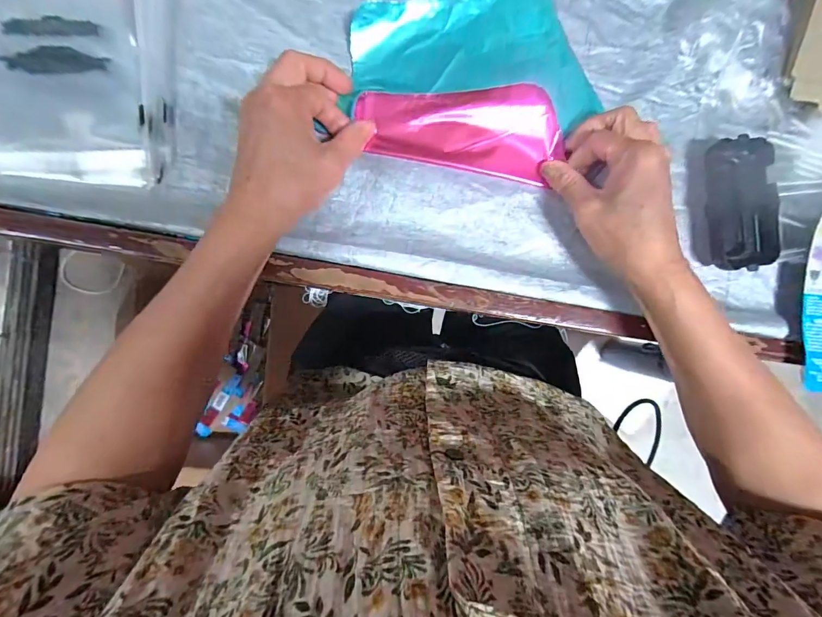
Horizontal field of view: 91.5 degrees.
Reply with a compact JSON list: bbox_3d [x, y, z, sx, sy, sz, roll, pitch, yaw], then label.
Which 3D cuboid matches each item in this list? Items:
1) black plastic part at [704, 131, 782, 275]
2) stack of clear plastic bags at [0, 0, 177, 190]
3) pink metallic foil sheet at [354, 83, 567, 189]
[{"bbox_3d":[0.289,-0.091,0.350,0.046,0.024,0.110,-3,94,-4],"label":"black plastic part"},{"bbox_3d":[-0.265,-0.212,0.313,0.147,0.017,0.216,1,93,-4],"label":"stack of clear plastic bags"},{"bbox_3d":[0.043,-0.155,0.345,0.172,0.015,0.072,5,93,-3],"label":"pink metallic foil sheet"}]

